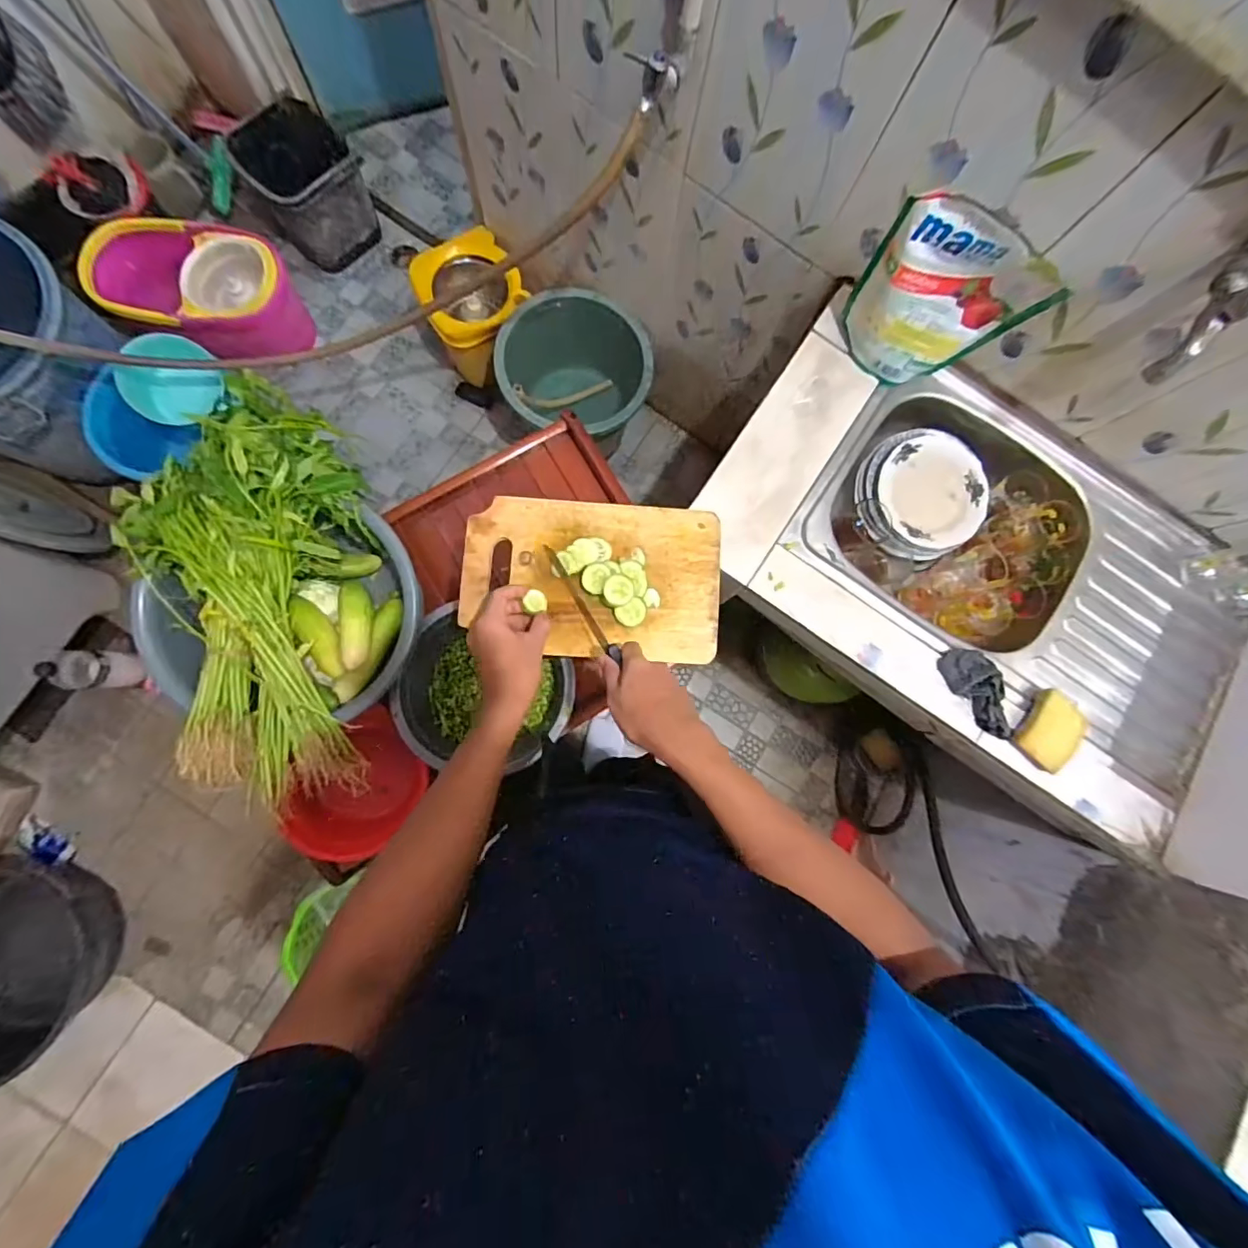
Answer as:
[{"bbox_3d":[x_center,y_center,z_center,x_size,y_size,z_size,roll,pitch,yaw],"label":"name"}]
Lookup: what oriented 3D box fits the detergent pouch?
[{"bbox_3d":[0.396,-0.406,0.675,0.192,0.213,0.056,29,82,-1],"label":"detergent pouch"}]

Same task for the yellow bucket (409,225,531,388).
[{"bbox_3d":[-0.370,-0.772,1.320,0.221,0.254,0.215,-31,87,-7],"label":"yellow bucket"}]

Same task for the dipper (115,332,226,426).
[{"bbox_3d":[-0.982,-0.532,1.140,0.085,0.165,0.181,33,92,33],"label":"dipper"}]

